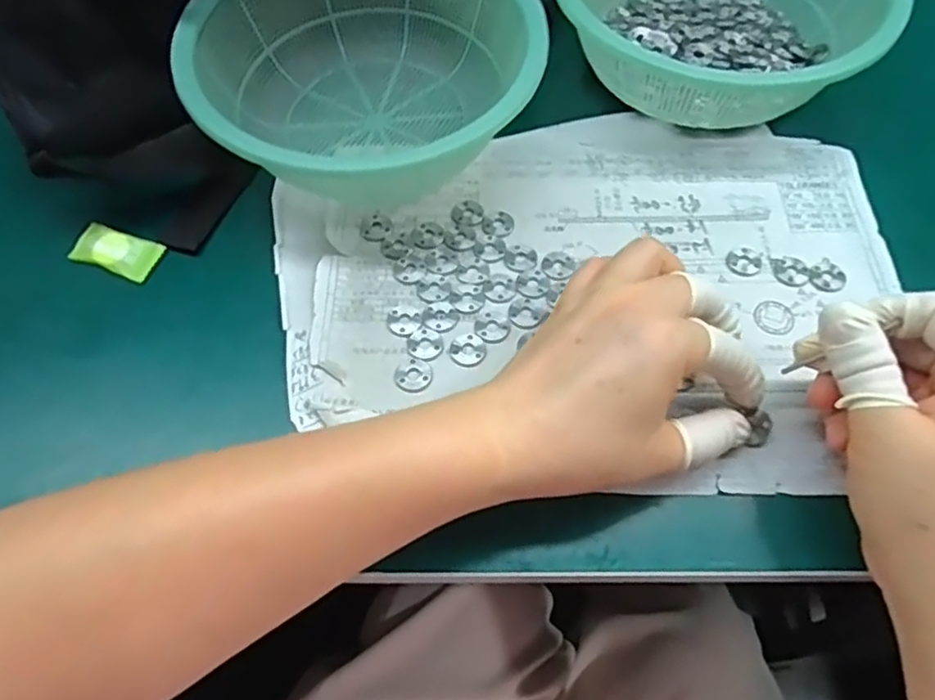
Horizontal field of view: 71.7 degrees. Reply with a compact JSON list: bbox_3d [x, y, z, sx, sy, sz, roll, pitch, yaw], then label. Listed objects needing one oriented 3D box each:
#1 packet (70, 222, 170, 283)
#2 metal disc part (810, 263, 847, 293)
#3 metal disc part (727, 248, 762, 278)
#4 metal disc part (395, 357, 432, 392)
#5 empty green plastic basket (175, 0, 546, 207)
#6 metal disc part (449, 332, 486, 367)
[{"bbox_3d":[-0.186,-0.052,0.342,0.045,0.006,0.024,19,63,11],"label":"packet"},{"bbox_3d":[0.184,-0.037,0.328,0.016,0.004,0.018,34,67,18],"label":"metal disc part"},{"bbox_3d":[0.144,-0.047,0.335,0.017,0.004,0.019,29,65,16],"label":"metal disc part"},{"bbox_3d":[-0.026,0.011,0.307,0.017,0.004,0.017,-12,61,-6],"label":"metal disc part"},{"bbox_3d":[-0.056,-0.156,0.360,0.174,0.057,0.175,0,61,1],"label":"empty green plastic basket"},{"bbox_3d":[0.000,0.000,0.312,0.017,0.004,0.018,0,61,1],"label":"metal disc part"}]

